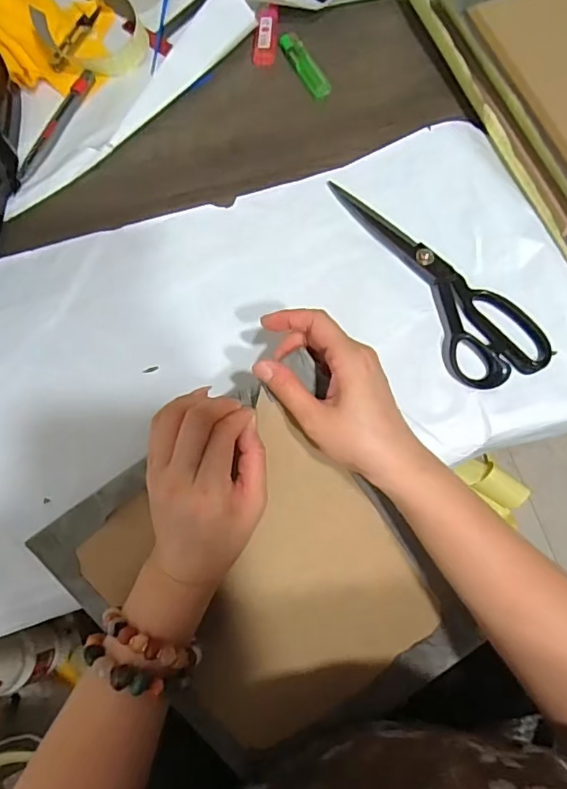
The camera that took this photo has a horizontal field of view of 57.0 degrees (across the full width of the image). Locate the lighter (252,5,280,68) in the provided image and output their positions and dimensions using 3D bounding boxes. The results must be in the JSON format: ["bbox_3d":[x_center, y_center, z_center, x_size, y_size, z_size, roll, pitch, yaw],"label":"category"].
[{"bbox_3d":[-0.018,-0.381,0.550,0.024,0.009,0.071,3,73,2],"label":"lighter"}]

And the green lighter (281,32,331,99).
[{"bbox_3d":[0.023,-0.341,0.541,0.023,0.008,0.083,-27,75,-7],"label":"green lighter"}]

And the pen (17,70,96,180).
[{"bbox_3d":[-0.229,-0.273,0.523,0.017,0.005,0.139,25,75,8],"label":"pen"}]

